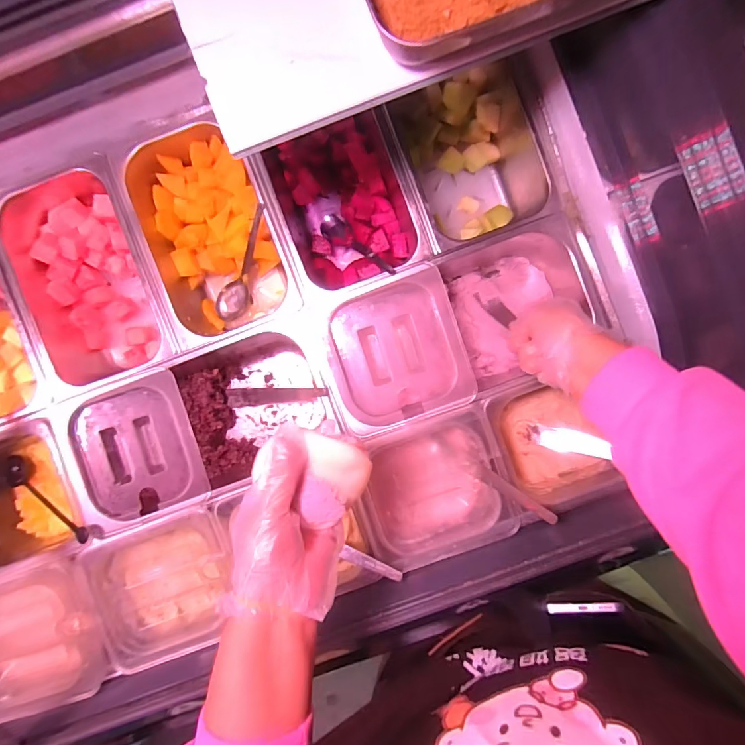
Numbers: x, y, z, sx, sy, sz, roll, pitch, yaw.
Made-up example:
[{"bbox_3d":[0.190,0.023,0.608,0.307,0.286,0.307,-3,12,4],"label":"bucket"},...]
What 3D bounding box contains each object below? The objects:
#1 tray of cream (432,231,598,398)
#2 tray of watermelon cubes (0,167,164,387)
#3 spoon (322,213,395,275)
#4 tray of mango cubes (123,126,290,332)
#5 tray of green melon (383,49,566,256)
[{"bbox_3d":[0.169,-0.086,0.542,0.147,0.090,0.163,-24,90,1],"label":"tray of cream"},{"bbox_3d":[-0.361,-0.122,0.561,0.152,0.094,0.256,-22,90,1],"label":"tray of watermelon cubes"},{"bbox_3d":[-0.019,-0.162,0.549,0.029,0.038,0.159,-44,51,1],"label":"spoon"},{"bbox_3d":[-0.204,-0.178,0.566,0.155,0.098,0.254,-22,90,1],"label":"tray of mango cubes"},{"bbox_3d":[0.122,-0.269,0.546,0.172,0.094,0.210,-19,90,1],"label":"tray of green melon"}]

